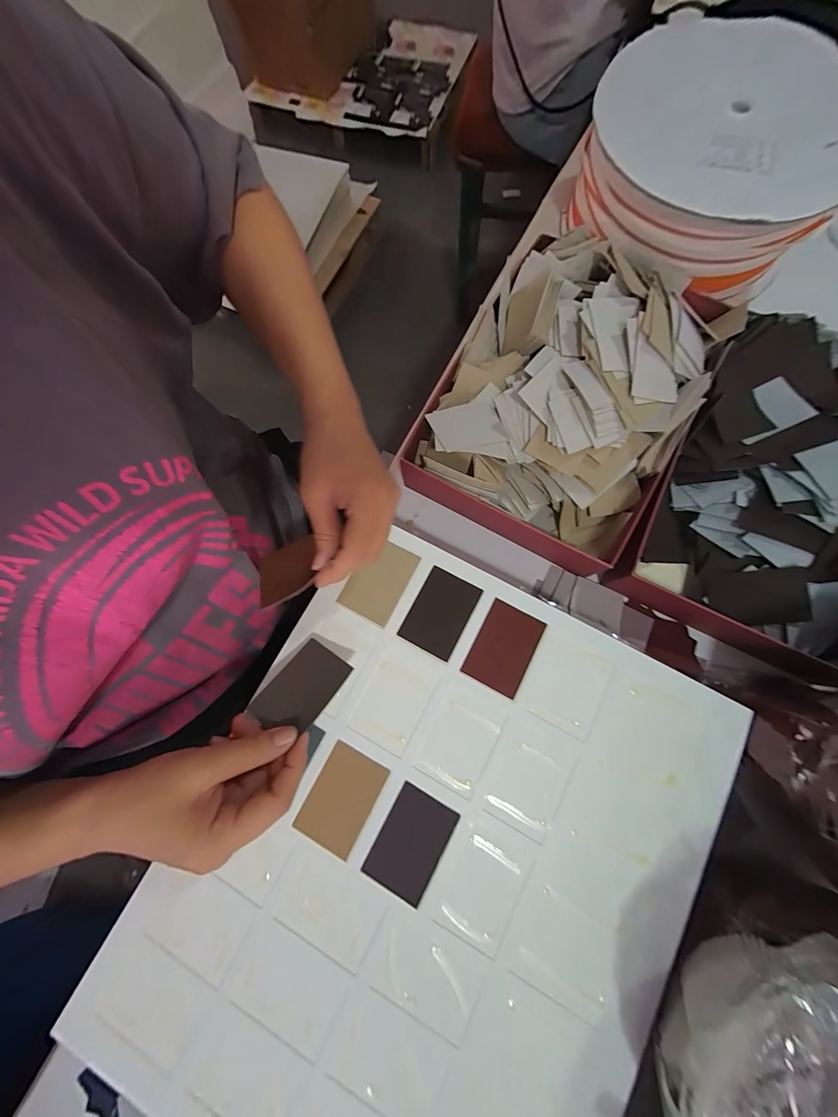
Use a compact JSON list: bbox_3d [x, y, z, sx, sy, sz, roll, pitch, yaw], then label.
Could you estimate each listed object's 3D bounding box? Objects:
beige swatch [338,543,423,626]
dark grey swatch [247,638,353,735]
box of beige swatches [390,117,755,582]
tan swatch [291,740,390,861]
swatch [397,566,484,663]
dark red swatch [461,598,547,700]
[{"bbox_3d":[-0.035,0.019,0.311,0.048,0.007,0.069,26,79,8],"label":"beige swatch"},{"bbox_3d":[-0.088,0.098,0.266,0.045,0.004,0.066,31,65,19],"label":"dark grey swatch"},{"bbox_3d":[0.141,-0.161,0.339,0.220,0.087,0.296,31,80,9],"label":"box of beige swatches"},{"bbox_3d":[-0.060,0.185,0.272,0.048,0.004,0.068,27,79,8],"label":"tan swatch"},{"bbox_3d":[0.018,0.046,0.301,0.047,0.005,0.067,27,79,9],"label":"swatch"},{"bbox_3d":[0.070,0.074,0.291,0.046,0.004,0.067,27,79,8],"label":"dark red swatch"}]

